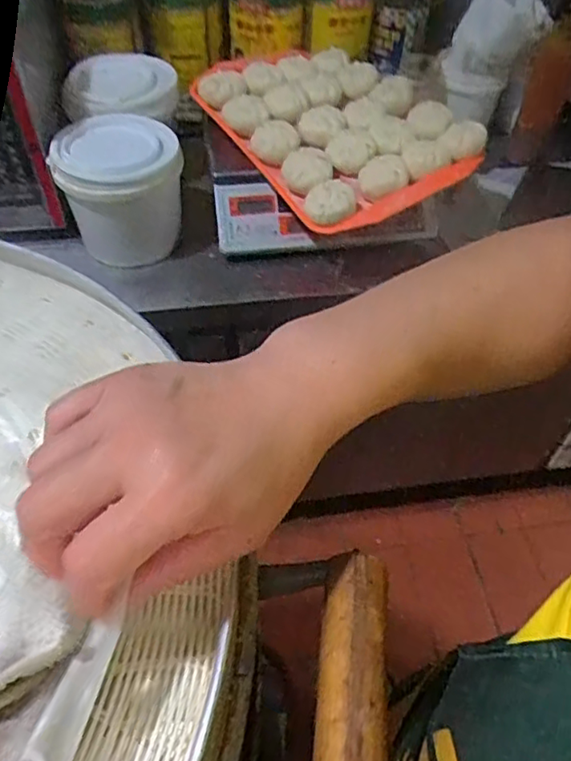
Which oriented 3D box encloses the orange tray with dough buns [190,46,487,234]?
[{"bbox_3d":[0.069,-0.375,0.880,0.279,0.064,0.395,-25,56,-20],"label":"orange tray with dough buns"}]

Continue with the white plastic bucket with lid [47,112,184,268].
[{"bbox_3d":[-0.223,-0.258,0.837,0.162,0.149,0.153,1,51,-1],"label":"white plastic bucket with lid"}]

